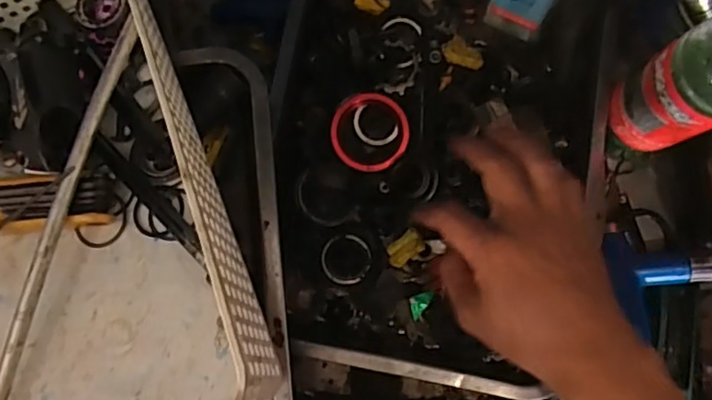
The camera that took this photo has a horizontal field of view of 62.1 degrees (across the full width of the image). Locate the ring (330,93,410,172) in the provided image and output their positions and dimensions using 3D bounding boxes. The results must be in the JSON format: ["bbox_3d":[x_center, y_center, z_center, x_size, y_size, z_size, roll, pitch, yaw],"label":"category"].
[{"bbox_3d":[0.011,-0.053,0.467,0.061,0.008,0.060,5,97,-2],"label":"ring"}]

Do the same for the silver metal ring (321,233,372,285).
[{"bbox_3d":[-0.007,0.047,0.469,0.040,0.006,0.040,0,82,1],"label":"silver metal ring"}]

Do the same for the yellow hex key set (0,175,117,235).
[{"bbox_3d":[-0.217,0.003,0.367,0.125,0.027,0.035,-4,81,1],"label":"yellow hex key set"}]

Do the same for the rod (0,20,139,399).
[{"bbox_3d":[-0.186,0.040,0.352,0.006,0.014,0.309,11,82,46],"label":"rod"}]

